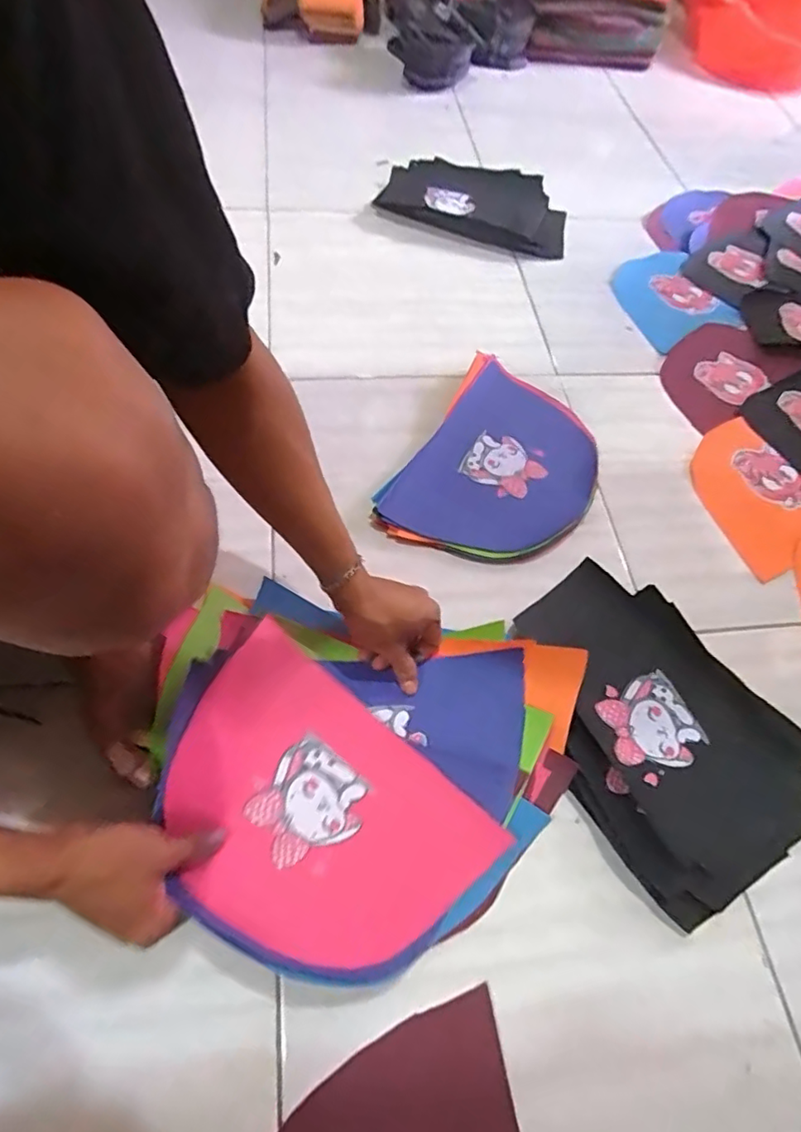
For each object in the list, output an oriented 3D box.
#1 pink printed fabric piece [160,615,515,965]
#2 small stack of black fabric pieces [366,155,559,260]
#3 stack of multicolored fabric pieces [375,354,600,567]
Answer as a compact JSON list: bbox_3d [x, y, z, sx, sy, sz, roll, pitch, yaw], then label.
[{"bbox_3d":[-0.072,0.193,0.468,0.264,0.042,0.182,36,63,16],"label":"pink printed fabric piece"},{"bbox_3d":[0.124,-0.599,0.963,0.310,0.049,0.154,16,59,5],"label":"small stack of black fabric pieces"},{"bbox_3d":[0.122,-0.117,0.689,0.205,0.028,0.288,28,61,12],"label":"stack of multicolored fabric pieces"}]

